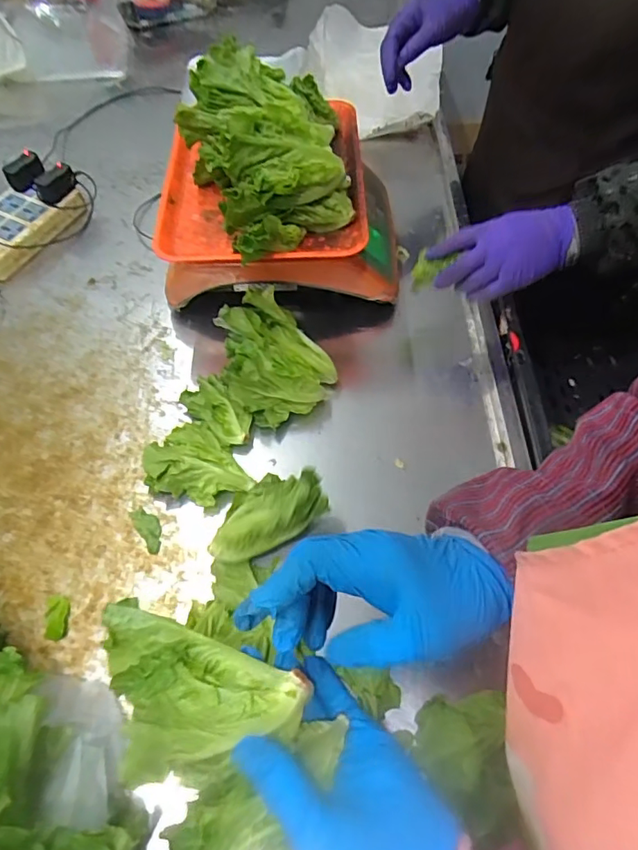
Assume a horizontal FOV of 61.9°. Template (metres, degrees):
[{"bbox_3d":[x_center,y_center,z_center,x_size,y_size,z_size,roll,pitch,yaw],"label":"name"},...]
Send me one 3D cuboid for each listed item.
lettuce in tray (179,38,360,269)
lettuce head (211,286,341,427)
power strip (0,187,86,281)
[{"bbox_3d":[-0.057,-0.300,0.578,0.170,0.095,0.262,-11,60,-6],"label":"lettuce in tray"},{"bbox_3d":[-0.056,-0.071,0.597,0.135,0.080,0.120,40,67,21],"label":"lettuce head"},{"bbox_3d":[-0.421,-0.277,0.743,0.109,0.038,0.177,23,62,13],"label":"power strip"}]

